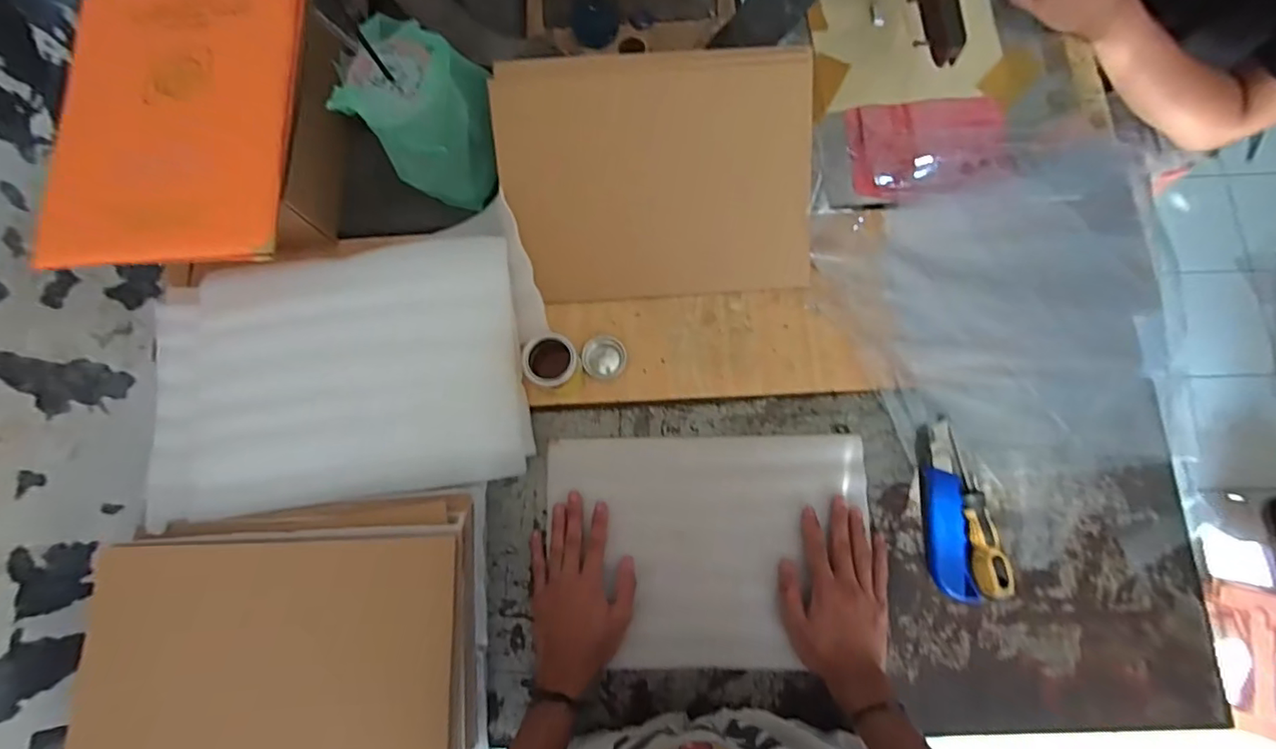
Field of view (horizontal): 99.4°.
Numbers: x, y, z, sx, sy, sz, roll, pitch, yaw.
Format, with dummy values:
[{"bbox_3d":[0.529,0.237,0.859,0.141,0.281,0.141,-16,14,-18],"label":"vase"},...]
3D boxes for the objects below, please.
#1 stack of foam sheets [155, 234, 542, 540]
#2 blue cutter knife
[{"bbox_3d":[-0.316,-0.002,0.598,0.370,0.060,0.269,-9,78,1],"label":"stack of foam sheets"},{"bbox_3d":[0.319,0.139,0.558,0.042,0.015,0.181,-3,78,2],"label":"blue cutter knife"}]

